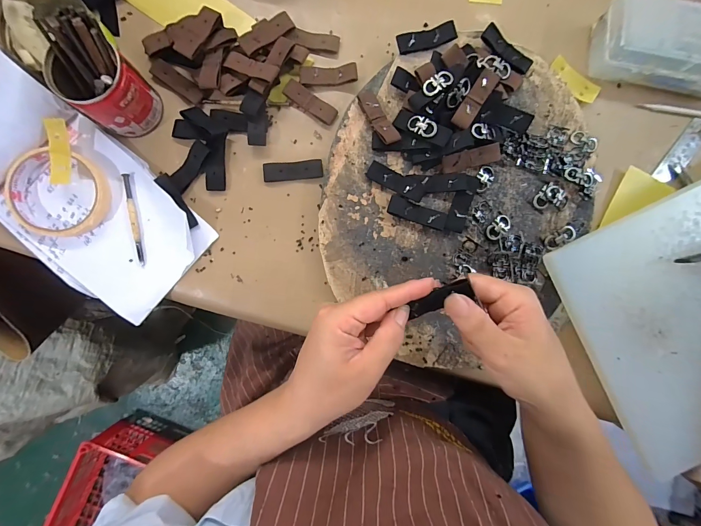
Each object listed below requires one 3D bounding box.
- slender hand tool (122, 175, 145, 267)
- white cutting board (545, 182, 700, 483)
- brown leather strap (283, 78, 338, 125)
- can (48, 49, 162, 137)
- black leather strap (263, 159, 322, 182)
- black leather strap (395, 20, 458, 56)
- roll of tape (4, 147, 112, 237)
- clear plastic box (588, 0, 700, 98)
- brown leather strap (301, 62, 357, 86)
[{"bbox_3d":[-0.223,-0.044,0.323,0.007,0.006,0.095,-9,88,-3],"label":"slender hand tool"},{"bbox_3d":[0.428,0.030,0.313,0.366,0.025,0.257,-24,89,-3],"label":"white cutting board"},{"bbox_3d":[-0.044,-0.176,0.347,0.064,0.008,0.019,33,86,-1],"label":"brown leather strap"},{"bbox_3d":[-0.230,-0.163,0.302,0.067,0.066,0.060,-30,89,-3],"label":"can"},{"bbox_3d":[-0.063,-0.101,0.344,0.063,0.004,0.021,-6,88,-3],"label":"black leather strap"},{"bbox_3d":[0.081,-0.237,0.331,0.062,0.004,0.020,-16,104,1],"label":"black leather strap"},{"bbox_3d":[-0.288,-0.068,0.311,0.089,0.019,0.082,0,87,-2],"label":"roll of tape"},{"bbox_3d":[0.353,-0.233,0.343,0.168,0.048,0.082,9,87,-2],"label":"clear plastic box"},{"bbox_3d":[-0.024,-0.205,0.344,0.061,0.012,0.018,-5,87,-3],"label":"brown leather strap"}]

